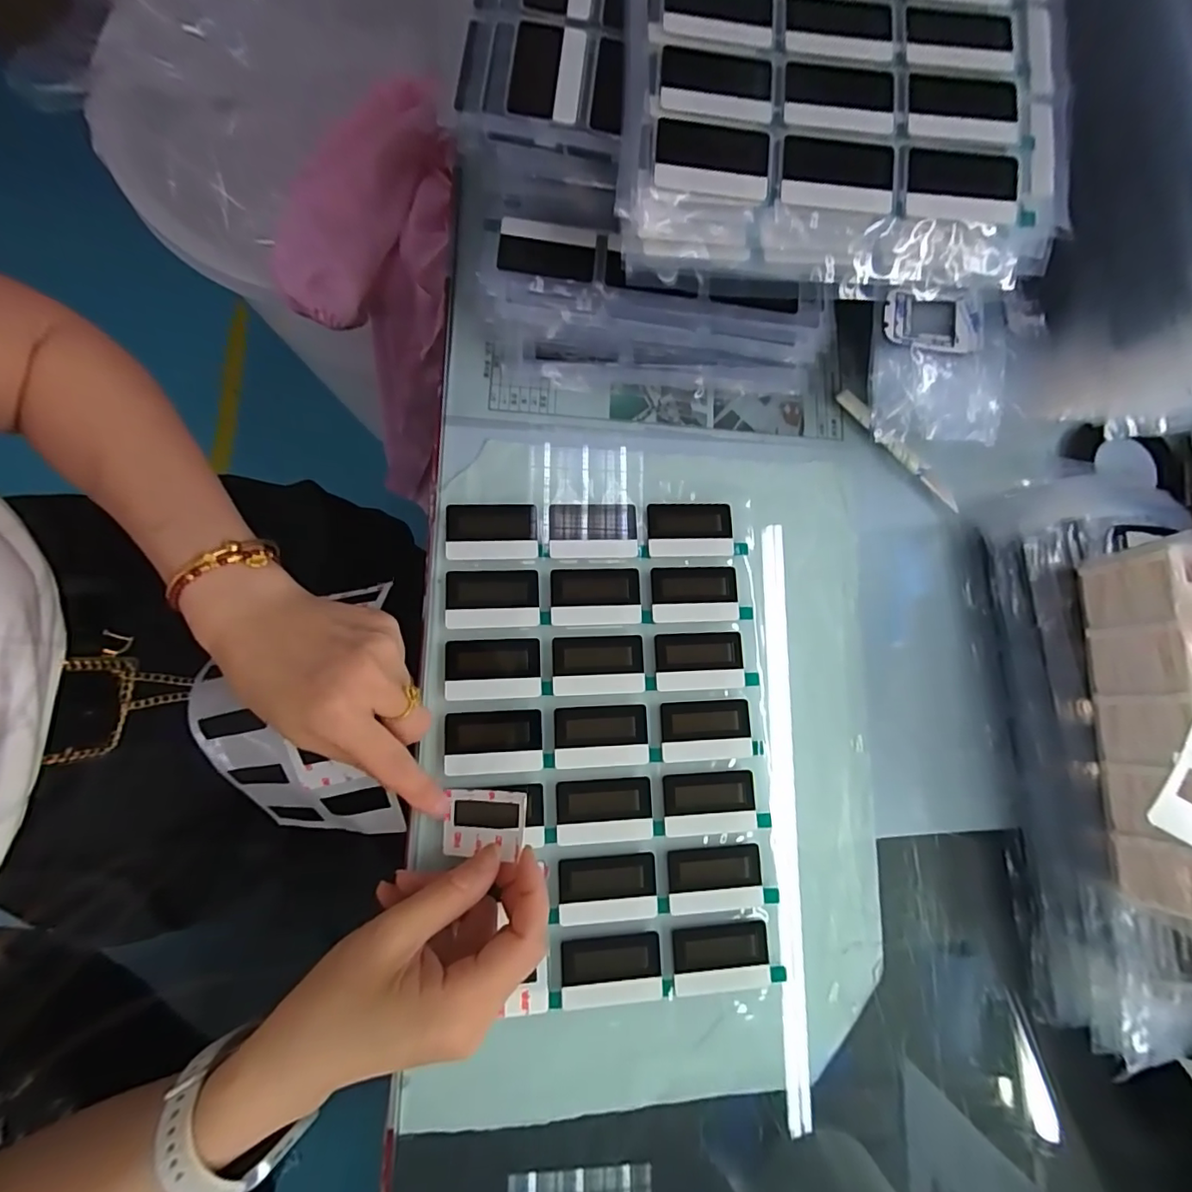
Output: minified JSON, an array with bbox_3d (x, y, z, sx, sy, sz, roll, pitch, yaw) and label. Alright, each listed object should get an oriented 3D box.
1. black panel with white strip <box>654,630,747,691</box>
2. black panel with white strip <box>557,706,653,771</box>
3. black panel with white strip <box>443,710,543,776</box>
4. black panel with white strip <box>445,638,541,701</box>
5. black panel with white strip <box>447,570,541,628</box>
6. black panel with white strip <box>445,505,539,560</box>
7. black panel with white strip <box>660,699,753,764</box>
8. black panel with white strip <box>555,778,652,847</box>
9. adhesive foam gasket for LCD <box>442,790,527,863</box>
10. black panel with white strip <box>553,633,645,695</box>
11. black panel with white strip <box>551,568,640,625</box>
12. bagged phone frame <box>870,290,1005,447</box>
[{"bbox_3d":[0.063,0.040,0.322,0.053,0.007,0.034,-1,81,-6],"label":"black panel with white strip"},{"bbox_3d":[0.003,0.081,0.306,0.054,0.004,0.034,-1,81,-6],"label":"black panel with white strip"},{"bbox_3d":[-0.058,0.083,0.301,0.054,0.005,0.034,-1,81,-6],"label":"black panel with white strip"},{"bbox_3d":[-0.060,0.042,0.307,0.054,0.005,0.034,-2,81,-6],"label":"black panel with white strip"},{"bbox_3d":[-0.062,0.002,0.315,0.054,0.006,0.034,-2,81,-6],"label":"black panel with white strip"},{"bbox_3d":[-0.063,-0.039,0.321,0.054,0.006,0.034,-1,81,-6],"label":"black panel with white strip"},{"bbox_3d":[0.065,0.080,0.315,0.054,0.007,0.034,-2,81,-6],"label":"black panel with white strip"},{"bbox_3d":[0.005,0.121,0.299,0.053,0.004,0.034,-2,81,-6],"label":"black panel with white strip"},{"bbox_3d":[-0.060,0.122,0.283,0.049,0.008,0.033,-6,76,19],"label":"adhesive foam gasket for LCD"},{"bbox_3d":[0.001,0.040,0.313,0.053,0.004,0.034,-2,81,-6],"label":"black panel with white strip"},{"bbox_3d":[0.000,0.001,0.322,0.053,0.006,0.034,-1,81,-6],"label":"black panel with white strip"},{"bbox_3d":[0.205,-0.136,0.317,0.080,0.011,0.085,-3,91,-4],"label":"bagged phone frame"}]

